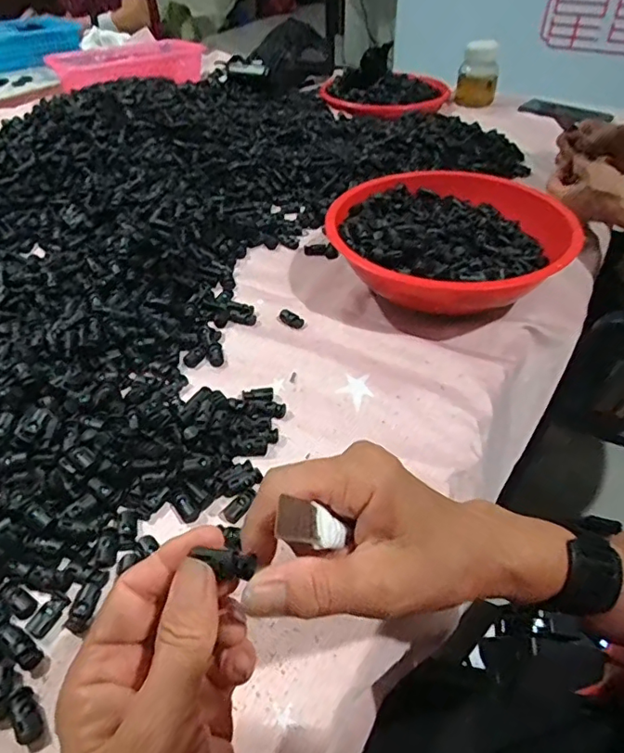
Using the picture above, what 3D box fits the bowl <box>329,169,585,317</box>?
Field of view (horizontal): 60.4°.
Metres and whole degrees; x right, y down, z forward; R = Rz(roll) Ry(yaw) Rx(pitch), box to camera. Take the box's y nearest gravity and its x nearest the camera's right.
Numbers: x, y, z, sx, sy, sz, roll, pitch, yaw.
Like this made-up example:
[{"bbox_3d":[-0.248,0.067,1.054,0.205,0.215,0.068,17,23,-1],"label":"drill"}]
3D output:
[{"bbox_3d":[0.145,-0.138,0.582,0.240,0.084,0.236,-1,43,1],"label":"bowl"}]

